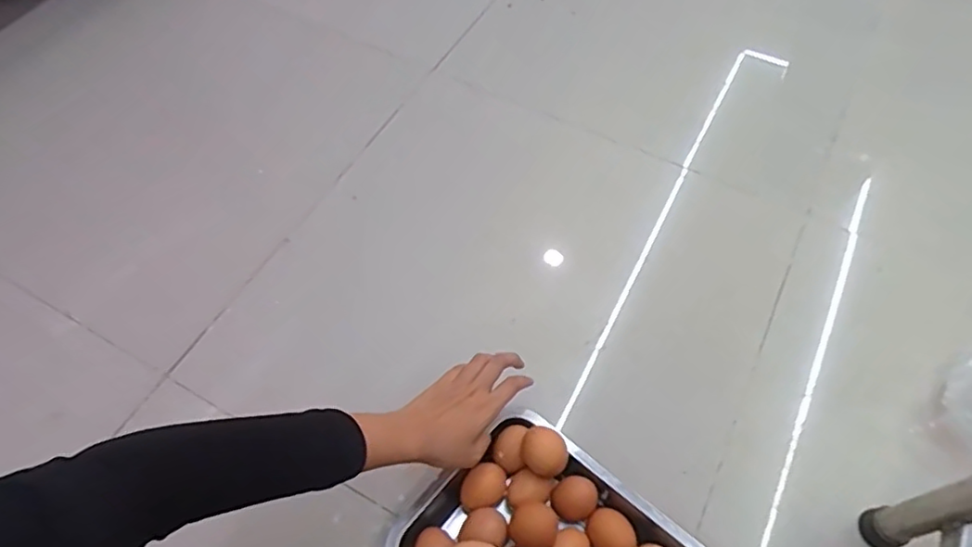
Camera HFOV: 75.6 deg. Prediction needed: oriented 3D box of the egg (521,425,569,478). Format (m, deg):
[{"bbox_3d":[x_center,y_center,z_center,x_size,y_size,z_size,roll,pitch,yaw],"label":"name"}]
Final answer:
[{"bbox_3d":[0.058,0.182,0.625,0.046,0.048,0.042,0,58,0],"label":"egg"}]

